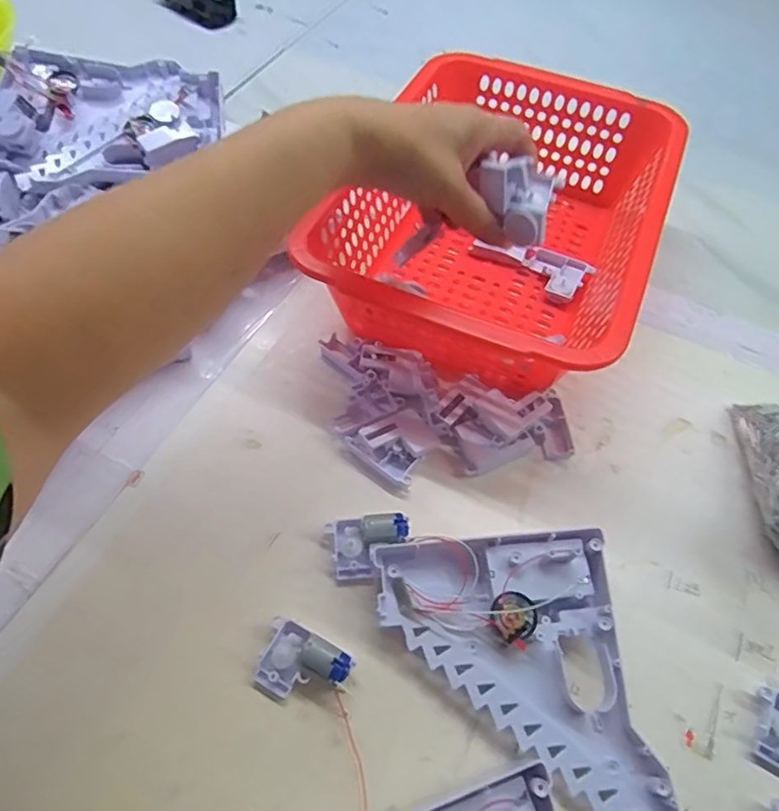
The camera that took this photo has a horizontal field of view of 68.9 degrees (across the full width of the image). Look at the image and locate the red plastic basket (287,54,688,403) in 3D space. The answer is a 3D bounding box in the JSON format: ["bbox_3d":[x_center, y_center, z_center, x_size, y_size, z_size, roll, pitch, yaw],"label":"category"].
[{"bbox_3d":[0.089,-0.145,0.454,0.217,0.091,0.297,21,60,11],"label":"red plastic basket"}]

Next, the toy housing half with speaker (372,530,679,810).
[{"bbox_3d":[0.066,0.150,0.310,0.130,0.028,0.155,-5,59,-5],"label":"toy housing half with speaker"}]

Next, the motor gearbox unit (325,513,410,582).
[{"bbox_3d":[-0.012,0.087,0.351,0.049,0.020,0.033,-7,59,-6],"label":"motor gearbox unit"}]

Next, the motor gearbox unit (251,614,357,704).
[{"bbox_3d":[-0.050,0.145,0.312,0.049,0.019,0.038,27,62,14],"label":"motor gearbox unit"}]

